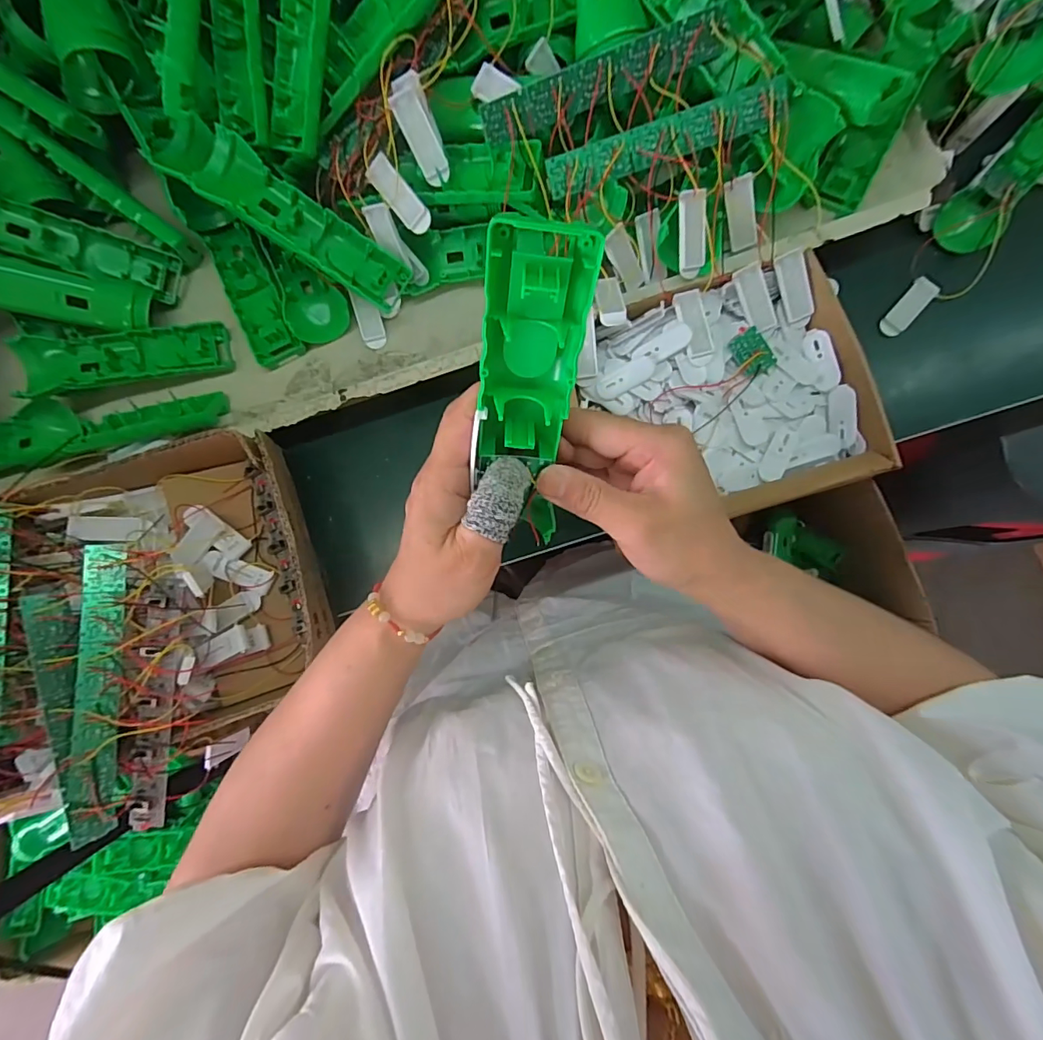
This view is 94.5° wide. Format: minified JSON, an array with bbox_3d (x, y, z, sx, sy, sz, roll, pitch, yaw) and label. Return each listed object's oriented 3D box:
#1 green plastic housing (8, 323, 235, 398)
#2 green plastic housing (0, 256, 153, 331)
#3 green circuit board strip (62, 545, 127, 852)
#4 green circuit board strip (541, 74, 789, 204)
[{"bbox_3d":[-0.335,-0.137,0.412,0.157,0.022,0.044,-11,86,-11],"label":"green plastic housing"},{"bbox_3d":[-0.392,-0.186,0.386,0.152,0.025,0.042,7,86,-20],"label":"green plastic housing"},{"bbox_3d":[-0.304,0.120,0.347,0.027,0.014,0.203,-1,79,-22],"label":"green circuit board strip"},{"bbox_3d":[0.102,-0.273,0.348,0.168,0.007,0.027,-14,113,8],"label":"green circuit board strip"}]

